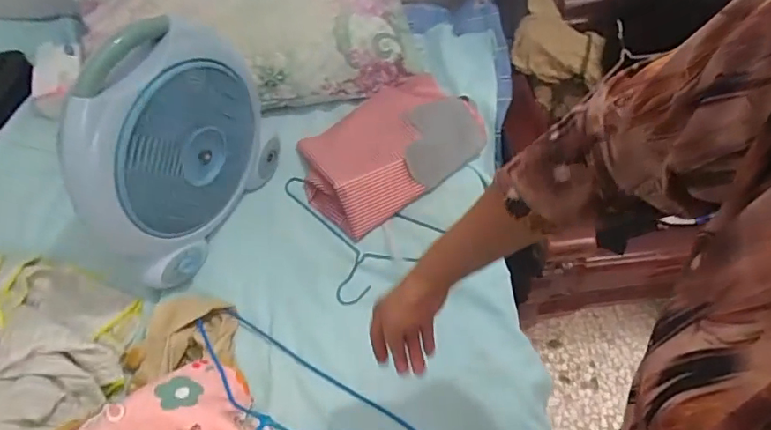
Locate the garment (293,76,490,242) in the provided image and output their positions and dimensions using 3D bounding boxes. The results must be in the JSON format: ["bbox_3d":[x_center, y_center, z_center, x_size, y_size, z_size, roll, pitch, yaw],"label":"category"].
[{"bbox_3d":[0.004,-0.140,0.956,0.346,0.080,0.237,-32,62,-18],"label":"garment"}]

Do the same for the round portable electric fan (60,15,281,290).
[{"bbox_3d":[-0.310,-0.105,0.755,0.098,0.323,0.338,24,61,16],"label":"round portable electric fan"}]

